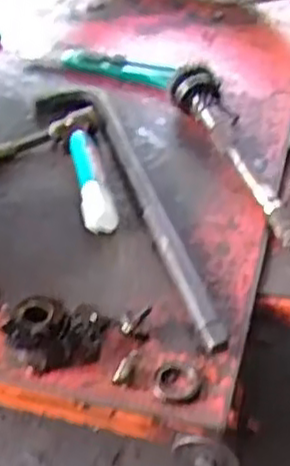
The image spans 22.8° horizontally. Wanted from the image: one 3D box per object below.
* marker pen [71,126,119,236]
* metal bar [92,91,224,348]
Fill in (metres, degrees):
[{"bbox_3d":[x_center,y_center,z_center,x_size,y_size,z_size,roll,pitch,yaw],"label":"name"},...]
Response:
[{"bbox_3d":[-0.042,-0.042,0.543,0.022,0.021,0.105,-11,43,-9],"label":"marker pen"},{"bbox_3d":[0.000,-0.025,0.522,0.014,0.018,0.286,-13,43,-11],"label":"metal bar"}]

